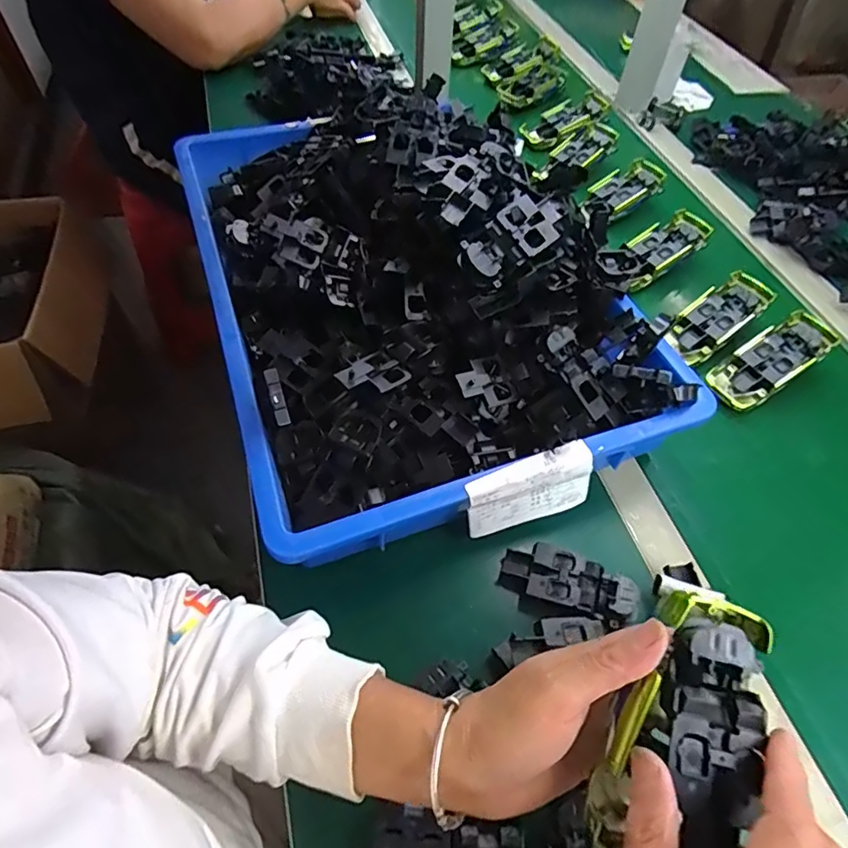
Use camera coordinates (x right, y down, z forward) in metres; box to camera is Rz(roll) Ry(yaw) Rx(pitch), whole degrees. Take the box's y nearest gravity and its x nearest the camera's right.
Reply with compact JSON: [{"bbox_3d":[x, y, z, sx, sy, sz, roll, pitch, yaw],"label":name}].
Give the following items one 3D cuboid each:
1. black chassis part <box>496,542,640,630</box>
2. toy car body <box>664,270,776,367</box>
[{"bbox_3d":[0.109,0.121,0.412,0.102,0.020,0.042,12,54,22],"label":"black chassis part"},{"bbox_3d":[0.319,-0.117,0.581,0.126,0.023,0.056,-40,65,-8],"label":"toy car body"}]

